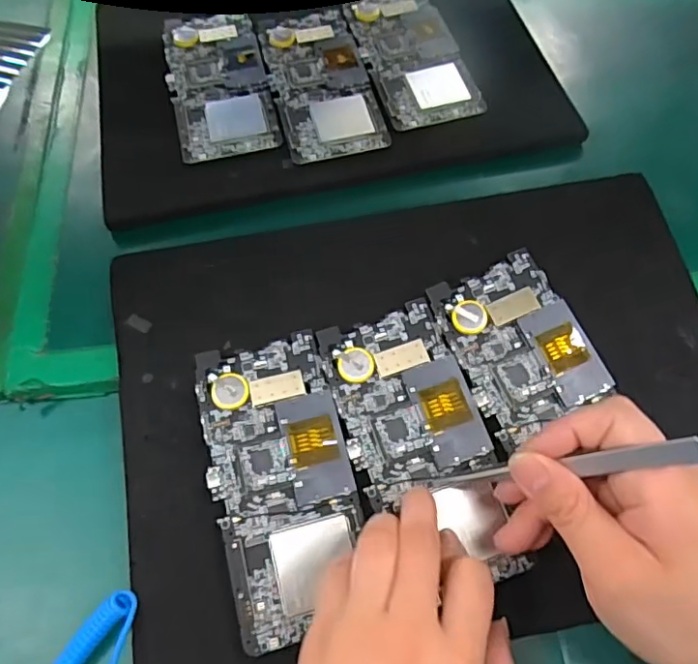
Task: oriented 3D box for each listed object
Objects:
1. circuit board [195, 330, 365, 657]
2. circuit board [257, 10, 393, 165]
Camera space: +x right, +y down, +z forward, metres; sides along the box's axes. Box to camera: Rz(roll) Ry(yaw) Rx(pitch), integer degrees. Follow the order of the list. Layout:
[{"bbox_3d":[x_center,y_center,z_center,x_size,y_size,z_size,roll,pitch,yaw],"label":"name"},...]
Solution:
[{"bbox_3d":[-0.035,0.077,0.300,0.072,0.008,0.150,-13,68,-7],"label":"circuit board"},{"bbox_3d":[-0.022,-0.190,0.426,0.072,0.004,0.144,-13,68,-7],"label":"circuit board"}]

